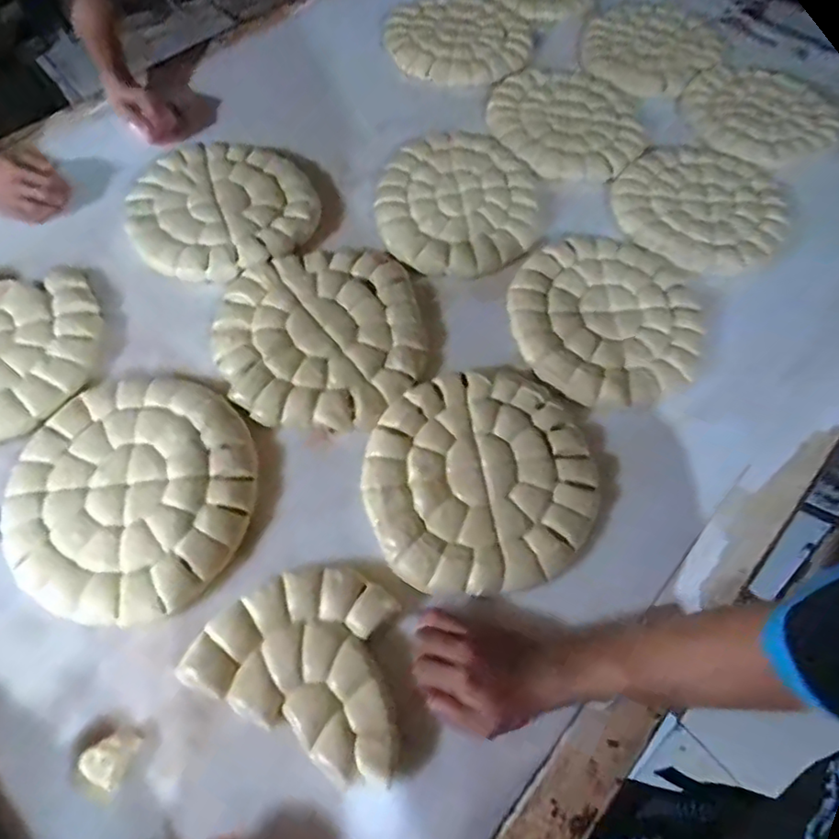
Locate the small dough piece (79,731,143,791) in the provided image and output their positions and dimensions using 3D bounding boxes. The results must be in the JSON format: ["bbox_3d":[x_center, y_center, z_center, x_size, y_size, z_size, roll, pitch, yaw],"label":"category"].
[{"bbox_3d":[-0.273,0.297,0.495,0.036,0.023,0.042,19,63,8],"label":"small dough piece"}]

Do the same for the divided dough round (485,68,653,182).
[{"bbox_3d":[0.255,-0.502,0.947,0.246,0.045,0.252,1,62,-2],"label":"divided dough round"}]

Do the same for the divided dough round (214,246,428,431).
[{"bbox_3d":[-0.126,-0.114,0.712,0.255,0.023,0.261,1,62,-2],"label":"divided dough round"}]

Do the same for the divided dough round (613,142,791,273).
[{"bbox_3d":[0.433,-0.328,0.867,0.249,0.032,0.270,37,66,16],"label":"divided dough round"}]

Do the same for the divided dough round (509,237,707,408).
[{"bbox_3d":[0.249,-0.144,0.753,0.261,0.032,0.254,1,62,-2],"label":"divided dough round"}]

